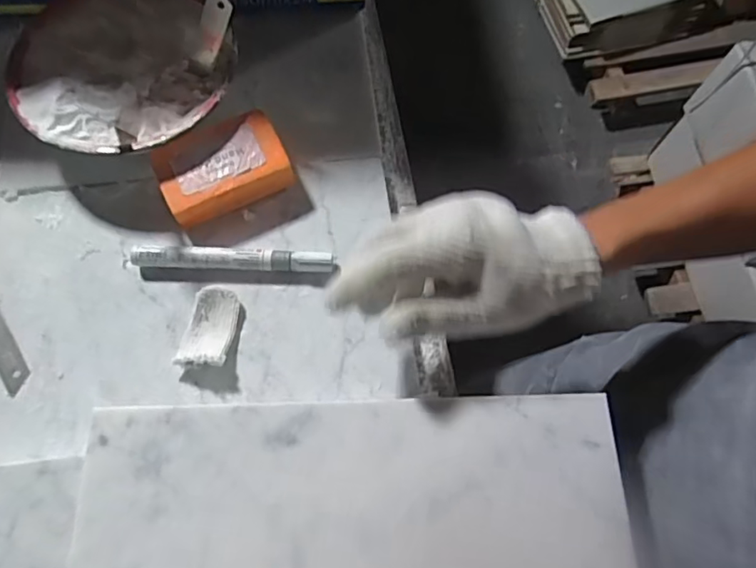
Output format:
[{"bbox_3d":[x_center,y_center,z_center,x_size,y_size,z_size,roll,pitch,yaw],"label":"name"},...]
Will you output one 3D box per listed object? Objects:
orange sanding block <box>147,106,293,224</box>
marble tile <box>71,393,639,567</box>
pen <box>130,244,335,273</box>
[{"bbox_3d":[-0.116,-0.086,0.428,0.094,0.036,0.064,-24,71,-8],"label":"orange sanding block"},{"bbox_3d":[-0.013,0.136,0.309,0.298,0.014,0.147,2,69,0],"label":"marble tile"},{"bbox_3d":[-0.105,-0.018,0.408,0.143,0.014,0.016,1,69,1],"label":"pen"}]

